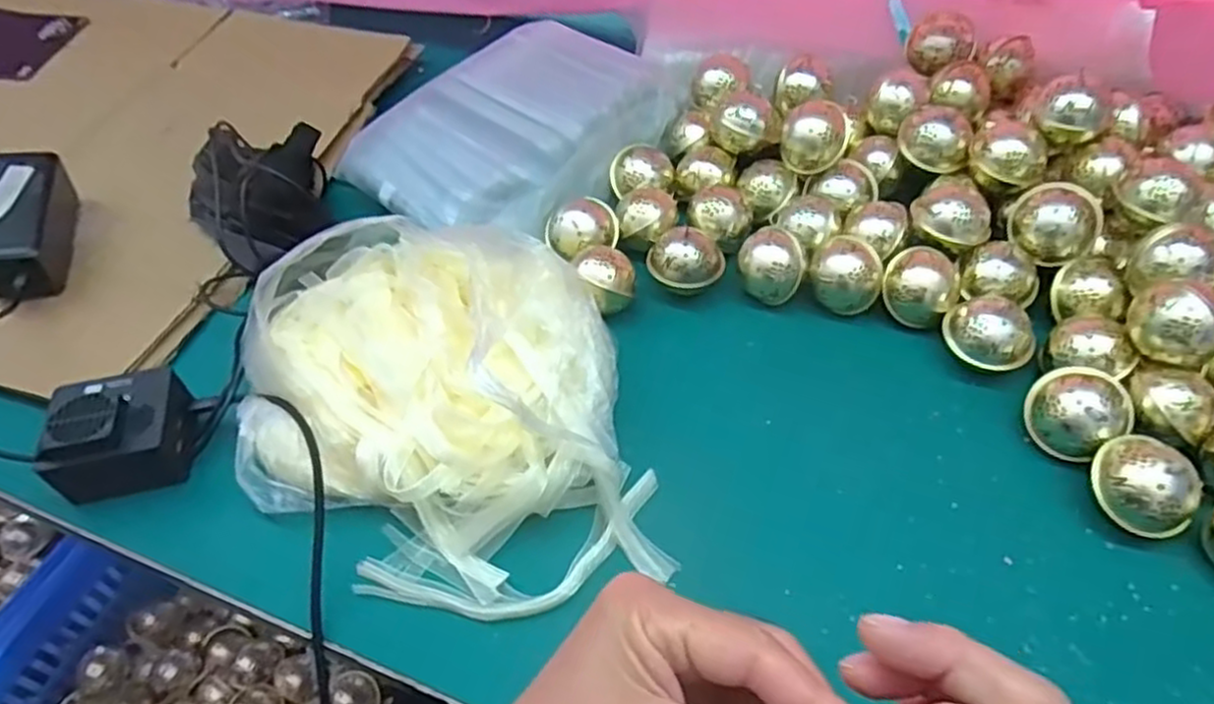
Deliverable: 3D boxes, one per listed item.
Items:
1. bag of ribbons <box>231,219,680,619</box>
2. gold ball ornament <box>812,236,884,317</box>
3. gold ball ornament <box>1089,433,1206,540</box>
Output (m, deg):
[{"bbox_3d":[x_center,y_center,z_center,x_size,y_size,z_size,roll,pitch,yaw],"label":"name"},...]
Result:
[{"bbox_3d":[-0.118,0.021,0.494,0.261,0.109,0.291,-12,50,-6],"label":"bag of ribbons"},{"bbox_3d":[0.192,-0.060,0.592,0.052,0.052,0.055,-2,50,2],"label":"gold ball ornament"},{"bbox_3d":[0.336,0.085,0.463,0.054,0.049,0.060,-28,54,-19],"label":"gold ball ornament"}]

